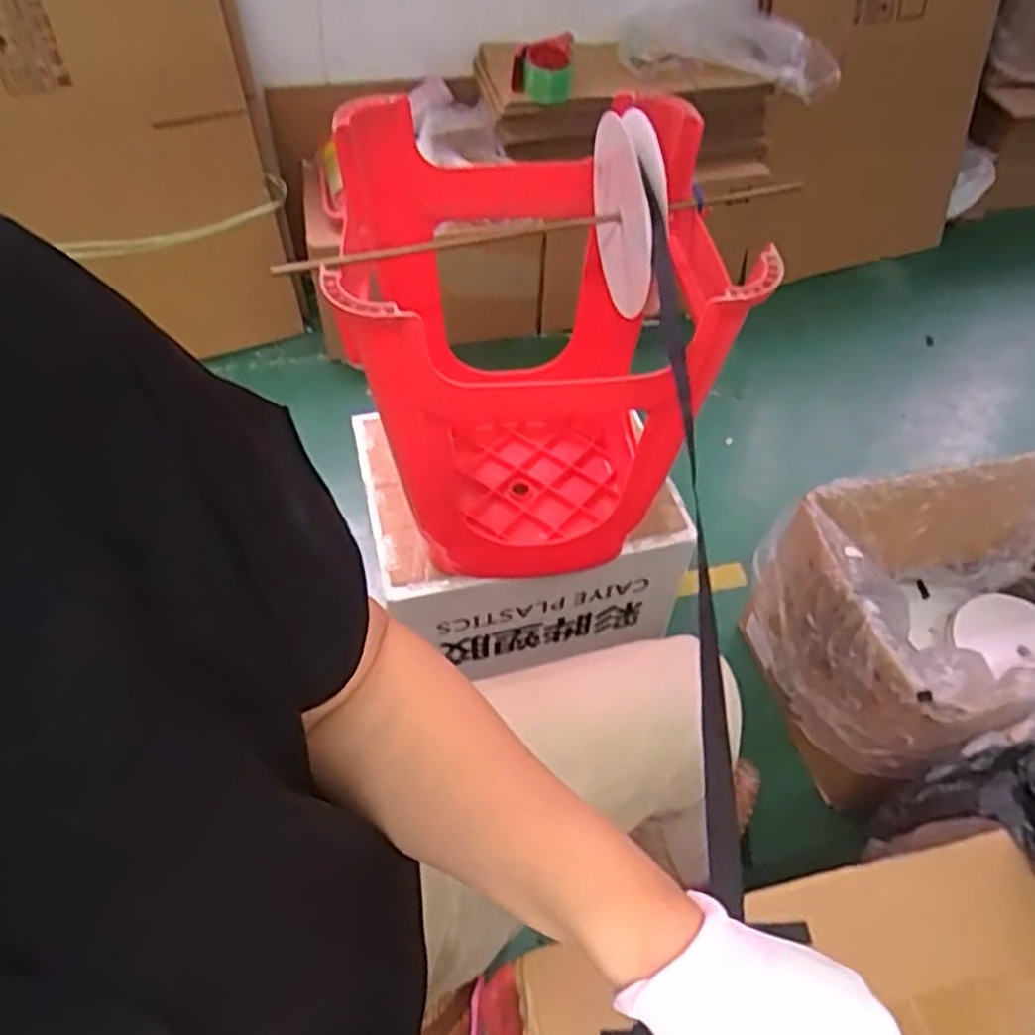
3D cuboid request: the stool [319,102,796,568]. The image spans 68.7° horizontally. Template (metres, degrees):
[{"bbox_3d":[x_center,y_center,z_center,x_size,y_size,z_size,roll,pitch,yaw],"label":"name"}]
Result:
[{"bbox_3d":[0.020,-0.154,0.834,0.374,0.441,0.356,-6,52,-7],"label":"stool"}]

